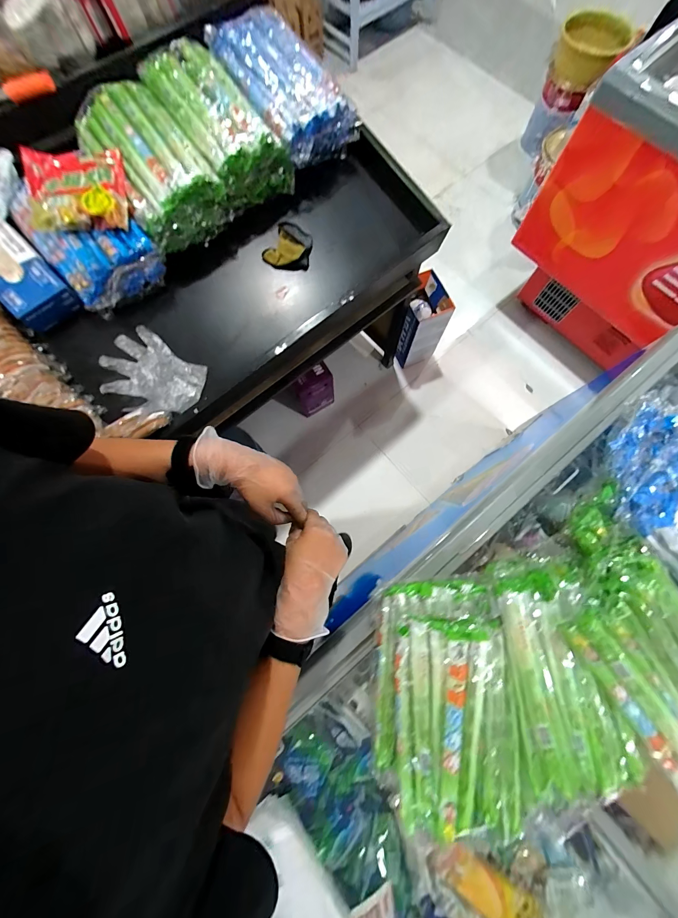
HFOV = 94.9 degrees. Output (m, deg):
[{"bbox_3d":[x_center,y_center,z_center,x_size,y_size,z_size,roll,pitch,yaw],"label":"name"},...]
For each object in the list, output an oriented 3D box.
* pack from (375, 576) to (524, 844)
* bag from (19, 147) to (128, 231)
[{"bbox_3d":[0.163,0.377,0.493,0.197,0.107,0.340,0,76,1],"label":"pack"},{"bbox_3d":[-0.561,-0.577,0.668,0.192,0.067,0.155,-13,76,-2],"label":"bag"}]

